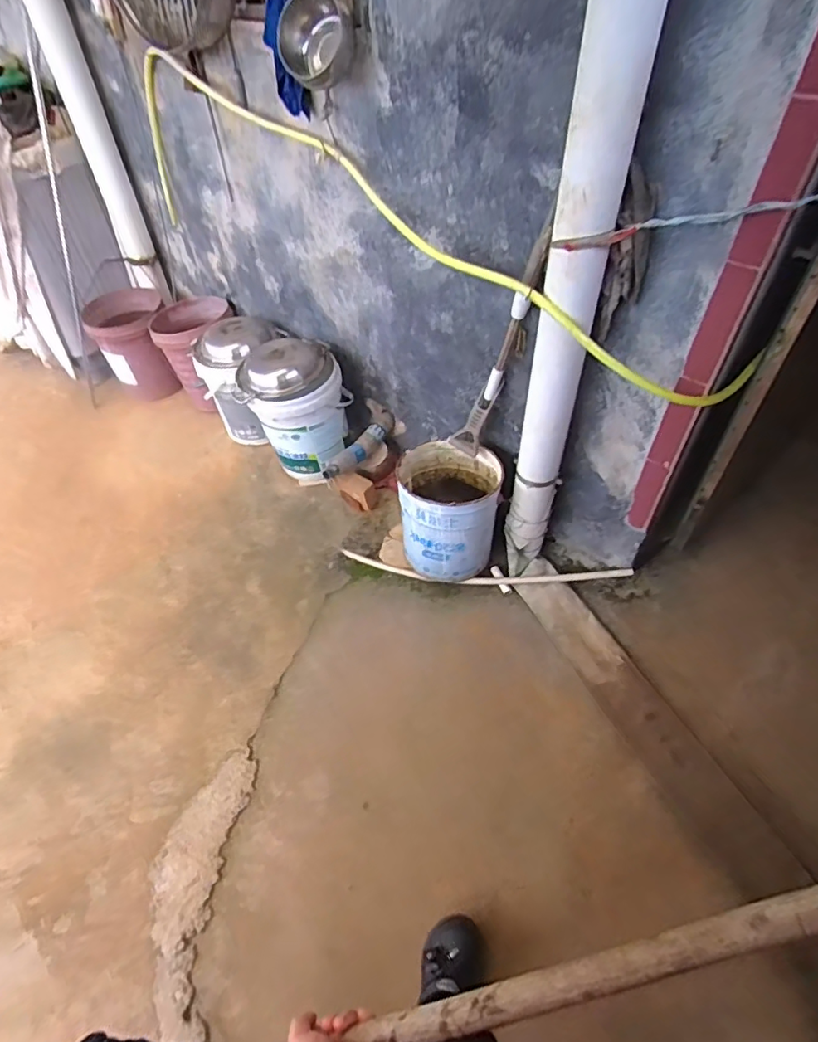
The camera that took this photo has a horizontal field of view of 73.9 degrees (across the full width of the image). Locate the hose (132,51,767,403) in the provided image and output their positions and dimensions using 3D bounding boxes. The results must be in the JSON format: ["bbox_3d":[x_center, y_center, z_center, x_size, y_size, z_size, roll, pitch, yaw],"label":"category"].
[{"bbox_3d":[-0.130,-0.778,1.358,1.927,0.402,0.214,28,55,24],"label":"hose"}]

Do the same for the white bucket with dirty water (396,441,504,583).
[{"bbox_3d":[0.123,-0.015,1.696,0.301,0.354,0.311,-4,48,-2],"label":"white bucket with dirty water"}]

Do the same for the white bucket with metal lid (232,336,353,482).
[{"bbox_3d":[-0.391,-0.402,1.877,0.321,0.420,0.307,-1,48,1],"label":"white bucket with metal lid"}]

